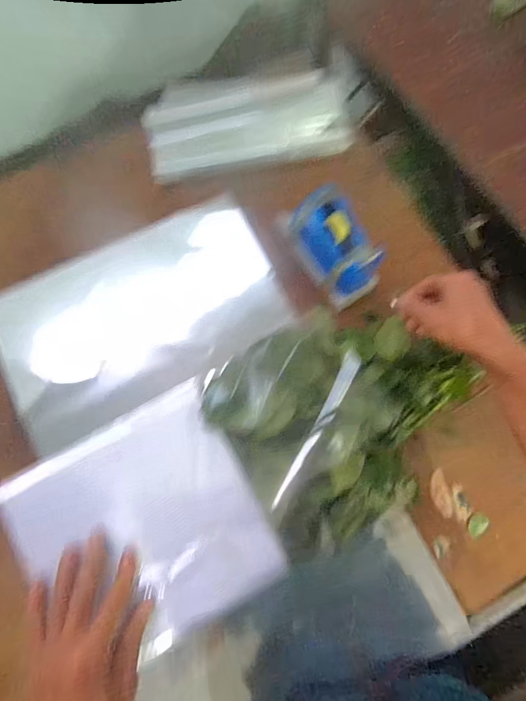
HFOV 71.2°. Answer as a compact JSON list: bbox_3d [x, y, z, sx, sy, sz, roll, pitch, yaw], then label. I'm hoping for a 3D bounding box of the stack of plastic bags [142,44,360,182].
[{"bbox_3d":[-0.024,-0.416,0.662,0.359,0.050,0.167,-11,80,-4],"label":"stack of plastic bags"}]

